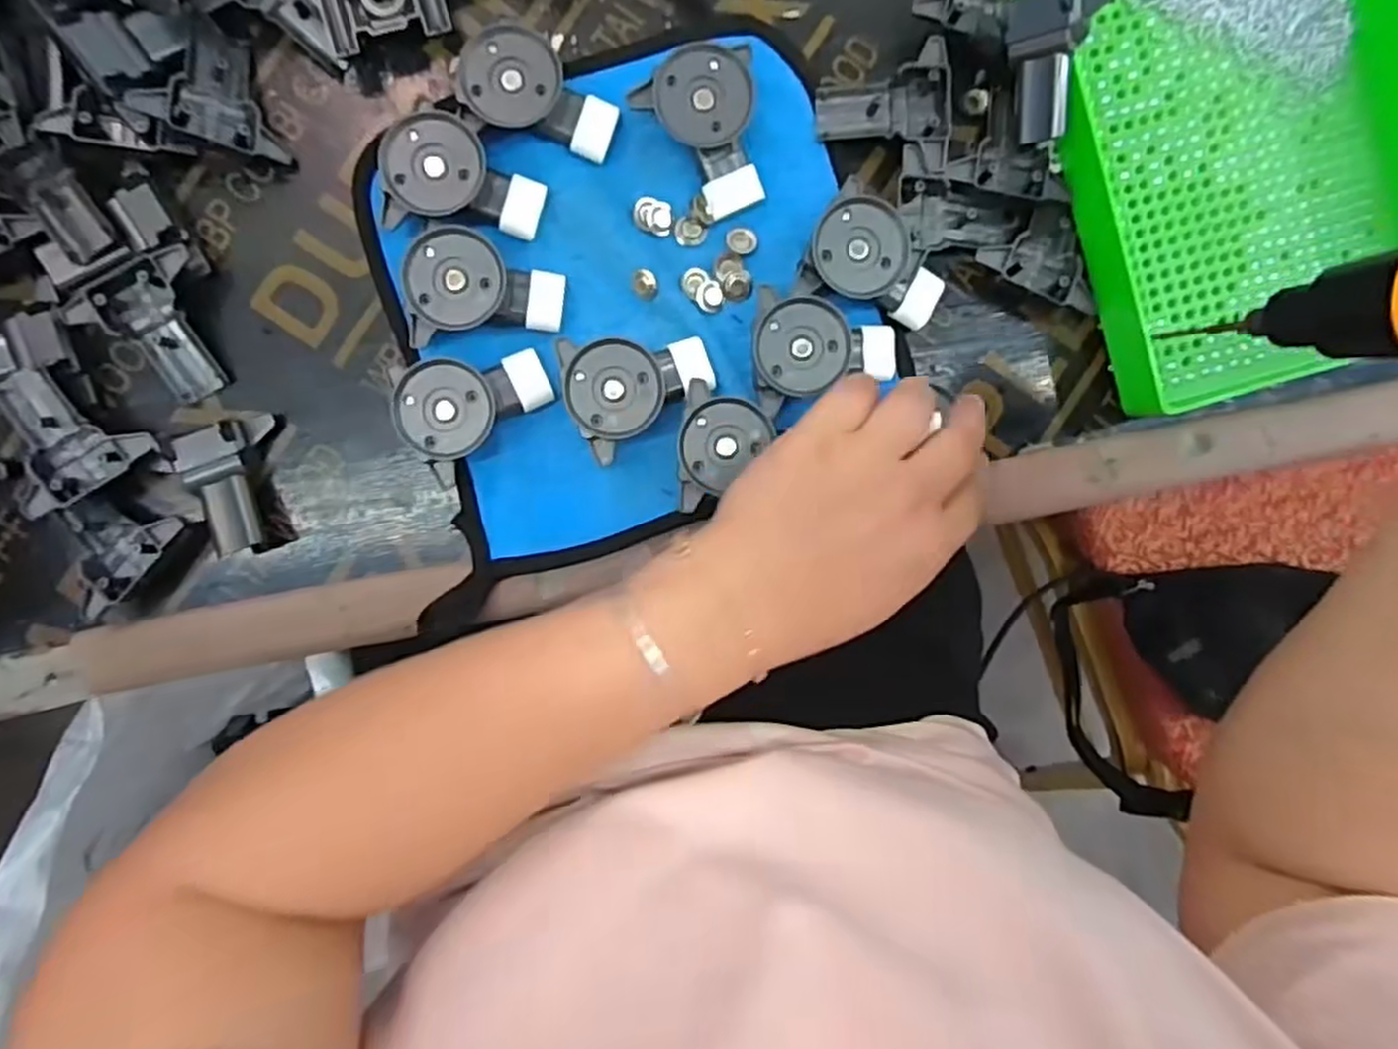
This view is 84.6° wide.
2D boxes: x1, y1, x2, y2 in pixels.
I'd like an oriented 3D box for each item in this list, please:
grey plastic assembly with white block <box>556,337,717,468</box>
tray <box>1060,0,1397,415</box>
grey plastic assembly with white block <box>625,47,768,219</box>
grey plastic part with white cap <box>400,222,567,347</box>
[{"bbox_3d":[-0.025,-0.060,0.342,0.064,0.021,0.052,-13,93,-2],"label":"grey plastic assembly with white block"},{"bbox_3d":[0.238,-0.187,0.347,0.154,0.040,0.249,-15,93,-2],"label":"tray"},{"bbox_3d":[0.000,-0.173,0.340,0.051,0.025,0.065,-9,92,-2],"label":"grey plastic assembly with white block"},{"bbox_3d":[-0.094,-0.105,0.338,0.064,0.025,0.044,-4,92,-2],"label":"grey plastic part with white cap"}]

